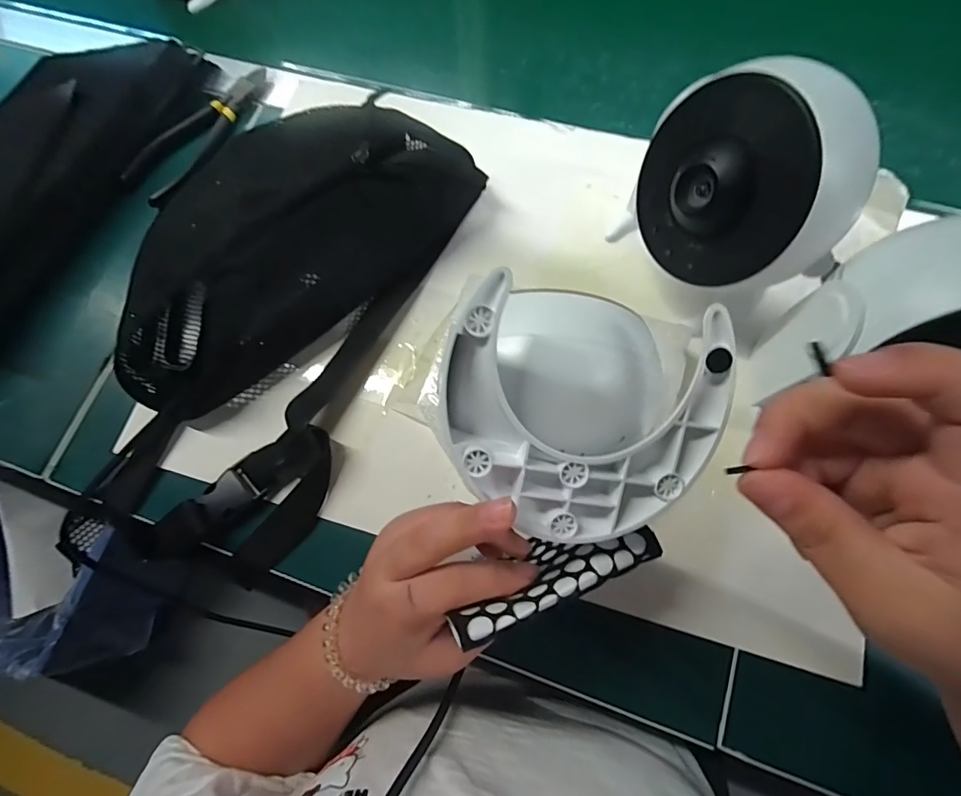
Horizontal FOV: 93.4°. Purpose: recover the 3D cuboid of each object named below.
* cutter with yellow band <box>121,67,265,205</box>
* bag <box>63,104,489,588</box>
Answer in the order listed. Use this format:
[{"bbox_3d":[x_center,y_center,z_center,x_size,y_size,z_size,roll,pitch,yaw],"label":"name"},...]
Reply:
[{"bbox_3d":[-0.242,-0.230,0.388,0.054,0.013,0.153,27,78,10],"label":"cutter with yellow band"},{"bbox_3d":[-0.150,-0.054,0.319,0.198,0.072,0.356,30,88,8],"label":"bag"}]

